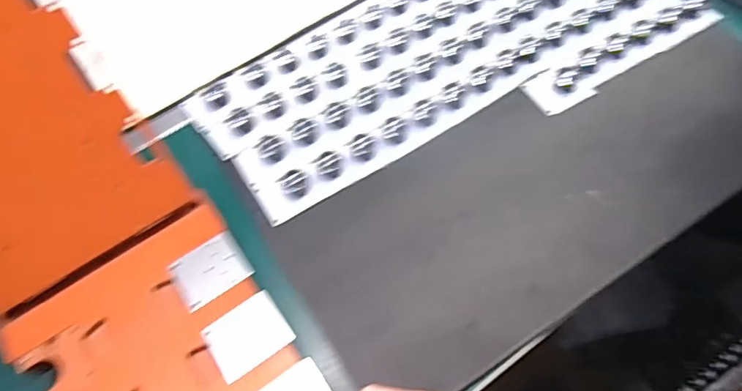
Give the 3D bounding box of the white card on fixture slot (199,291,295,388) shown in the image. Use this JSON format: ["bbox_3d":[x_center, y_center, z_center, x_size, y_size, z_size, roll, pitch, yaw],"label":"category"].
[{"bbox_3d":[-0.085,0.096,0.358,0.053,0.008,0.044,-32,63,-14],"label":"white card on fixture slot"}]

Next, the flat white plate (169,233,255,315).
[{"bbox_3d":[-0.120,0.056,0.387,0.051,0.004,0.043,-32,63,-14],"label":"flat white plate"}]

